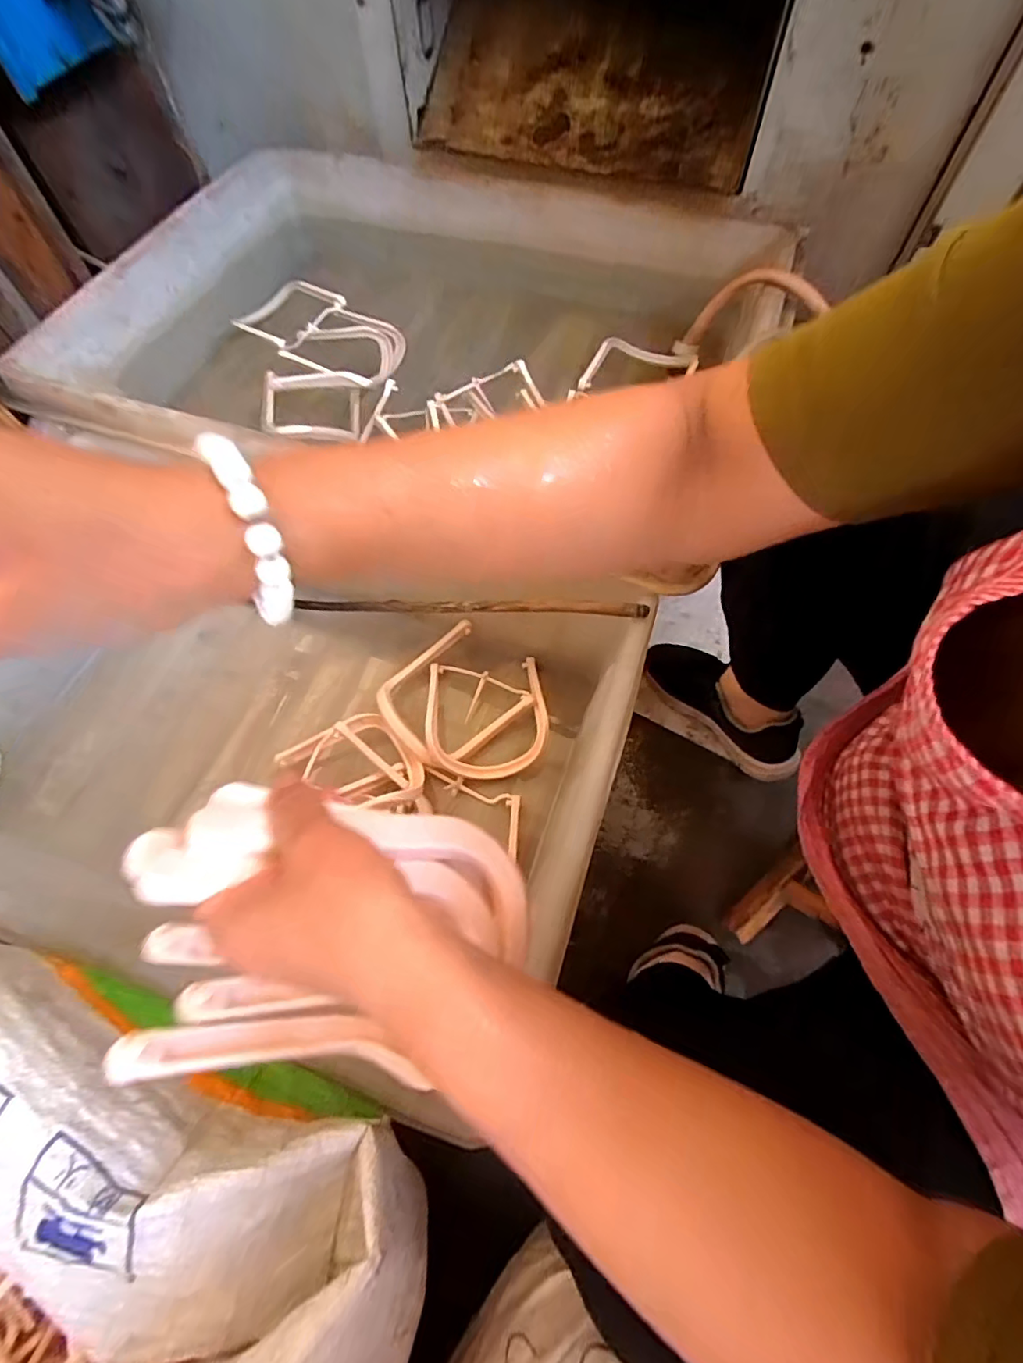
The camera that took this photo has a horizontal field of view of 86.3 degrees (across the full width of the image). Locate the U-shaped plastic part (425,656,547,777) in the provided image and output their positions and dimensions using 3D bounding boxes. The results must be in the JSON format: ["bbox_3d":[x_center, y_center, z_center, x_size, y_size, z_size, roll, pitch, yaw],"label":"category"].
[{"bbox_3d":[-0.037,0.045,0.768,0.169,0.035,0.176,-4,64,0],"label":"U-shaped plastic part"}]

